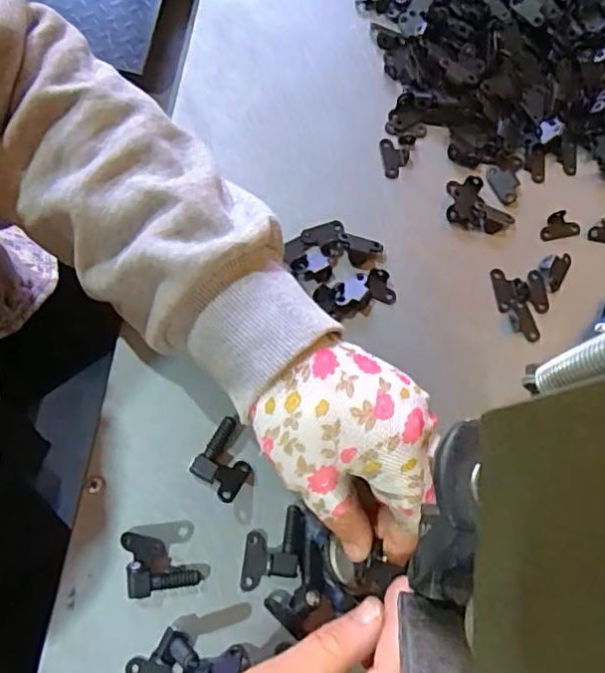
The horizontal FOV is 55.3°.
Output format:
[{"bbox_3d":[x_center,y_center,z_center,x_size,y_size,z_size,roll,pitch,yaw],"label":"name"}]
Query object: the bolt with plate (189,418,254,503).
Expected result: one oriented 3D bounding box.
[{"bbox_3d":[-0.041,0.067,0.314,0.029,0.016,0.036,34,75,8],"label":"bolt with plate"}]

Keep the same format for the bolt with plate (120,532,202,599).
[{"bbox_3d":[-0.074,0.116,0.300,0.035,0.011,0.032,-13,74,-6],"label":"bolt with plate"}]

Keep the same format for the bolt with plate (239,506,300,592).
[{"bbox_3d":[-0.017,0.113,0.307,0.029,0.009,0.042,4,73,-1],"label":"bolt with plate"}]

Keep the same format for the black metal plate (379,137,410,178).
[{"bbox_3d":[0.063,-0.122,0.394,0.018,0.004,0.029,-9,74,-5],"label":"black metal plate"}]

